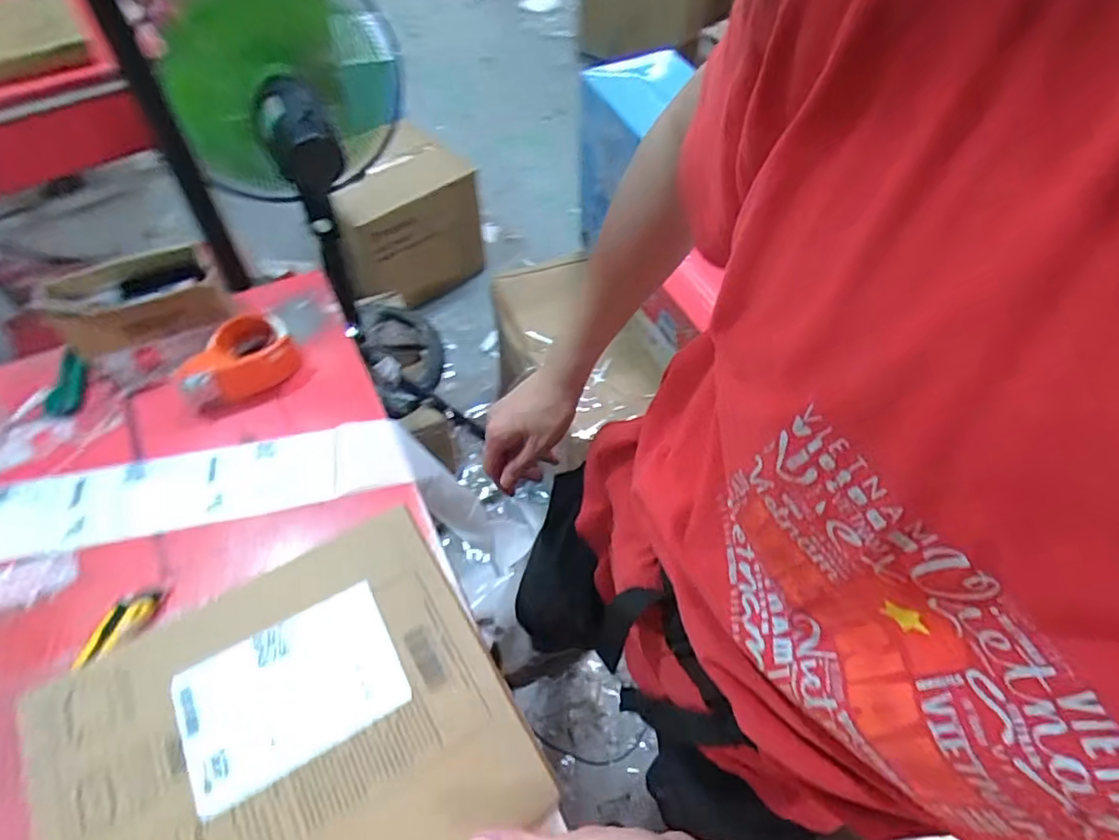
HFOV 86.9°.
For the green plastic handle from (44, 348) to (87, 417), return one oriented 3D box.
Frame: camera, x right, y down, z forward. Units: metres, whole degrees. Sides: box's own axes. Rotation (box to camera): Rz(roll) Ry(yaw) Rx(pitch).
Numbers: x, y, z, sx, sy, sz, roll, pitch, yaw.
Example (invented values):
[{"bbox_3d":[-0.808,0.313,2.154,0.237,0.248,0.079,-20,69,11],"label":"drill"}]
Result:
[{"bbox_3d":[-0.629,-0.047,0.757,0.026,0.026,0.091,27,101,16],"label":"green plastic handle"}]

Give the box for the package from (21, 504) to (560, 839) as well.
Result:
[{"bbox_3d":[-0.191,0.231,0.415,0.298,0.012,0.251,-26,60,-20],"label":"package"}]

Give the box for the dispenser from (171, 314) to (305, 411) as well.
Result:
[{"bbox_3d":[-0.422,-0.078,0.779,0.141,0.075,0.089,-22,58,-17],"label":"dispenser"}]

